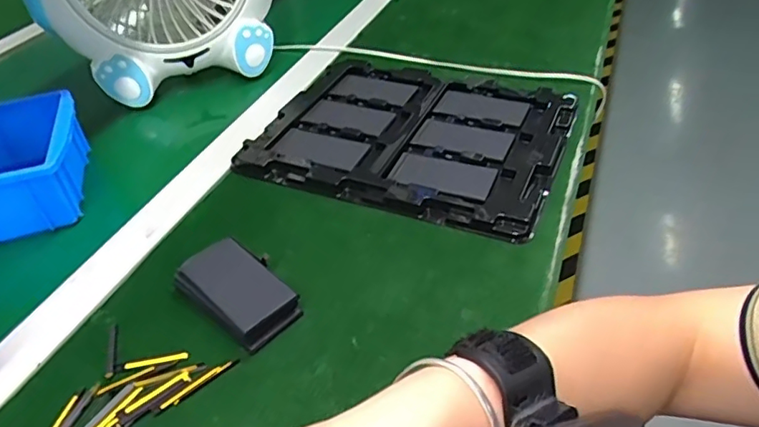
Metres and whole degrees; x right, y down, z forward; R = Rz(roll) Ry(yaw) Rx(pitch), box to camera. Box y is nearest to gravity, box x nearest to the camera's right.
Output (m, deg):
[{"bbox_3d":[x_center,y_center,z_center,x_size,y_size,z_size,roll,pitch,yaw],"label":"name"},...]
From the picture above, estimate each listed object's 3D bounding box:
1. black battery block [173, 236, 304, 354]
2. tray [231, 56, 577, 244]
[{"bbox_3d":[-0.097,0.053,0.382,0.089,0.021,0.052,30,51,34],"label":"black battery block"},{"bbox_3d":[0.033,-0.082,0.543,0.278,0.028,0.246,13,43,20],"label":"tray"}]

